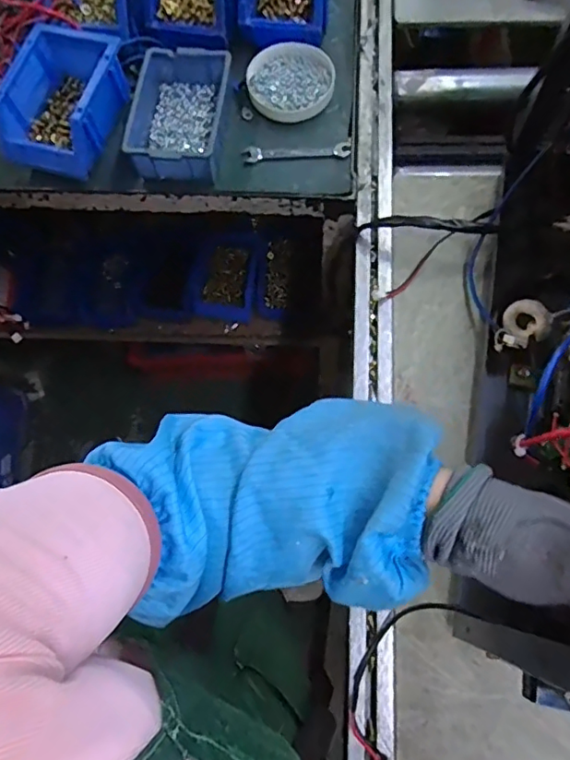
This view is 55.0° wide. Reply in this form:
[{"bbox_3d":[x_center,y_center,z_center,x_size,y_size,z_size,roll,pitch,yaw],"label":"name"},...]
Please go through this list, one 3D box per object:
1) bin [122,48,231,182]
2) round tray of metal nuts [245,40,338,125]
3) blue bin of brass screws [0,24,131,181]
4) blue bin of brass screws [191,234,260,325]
[{"bbox_3d":[-0.121,-0.305,0.632,0.108,0.045,0.156,5,72,6],"label":"bin"},{"bbox_3d":[0.008,-0.358,0.658,0.102,0.022,0.097,-1,72,3],"label":"round tray of metal nuts"},{"bbox_3d":[-0.251,-0.325,0.632,0.113,0.069,0.176,16,74,9],"label":"blue bin of brass screws"},{"bbox_3d":[-0.110,-0.197,1.005,0.116,0.058,0.167,7,73,6],"label":"blue bin of brass screws"}]

